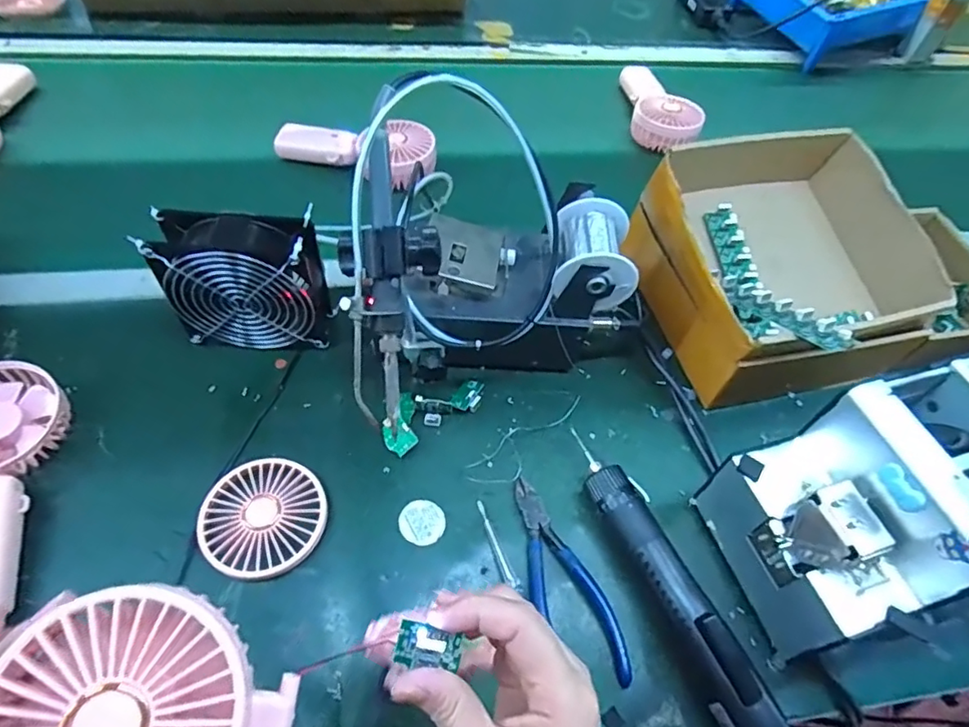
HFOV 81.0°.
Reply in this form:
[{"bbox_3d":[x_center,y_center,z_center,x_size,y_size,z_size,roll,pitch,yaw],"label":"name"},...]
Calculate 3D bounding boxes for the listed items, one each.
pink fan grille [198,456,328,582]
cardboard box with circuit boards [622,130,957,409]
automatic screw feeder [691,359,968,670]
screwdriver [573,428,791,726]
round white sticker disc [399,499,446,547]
[{"bbox_3d":[-0.163,0.113,0.420,0.085,0.013,0.086,3,54,-4],"label":"pink fan grille"},{"bbox_3d":[0.273,-0.085,0.537,0.212,0.116,0.215,-13,57,-15],"label":"cardboard box with circuit boards"},{"bbox_3d":[0.269,0.099,0.387,0.172,0.150,0.121,-14,57,-16],"label":"automatic screw feeder"},{"bbox_3d":[0.130,0.155,0.404,0.042,0.040,0.237,-16,58,-17],"label":"screwdriver"},{"bbox_3d":[-0.047,0.122,0.434,0.035,0.004,0.034,7,56,-10],"label":"round white sticker disc"}]

